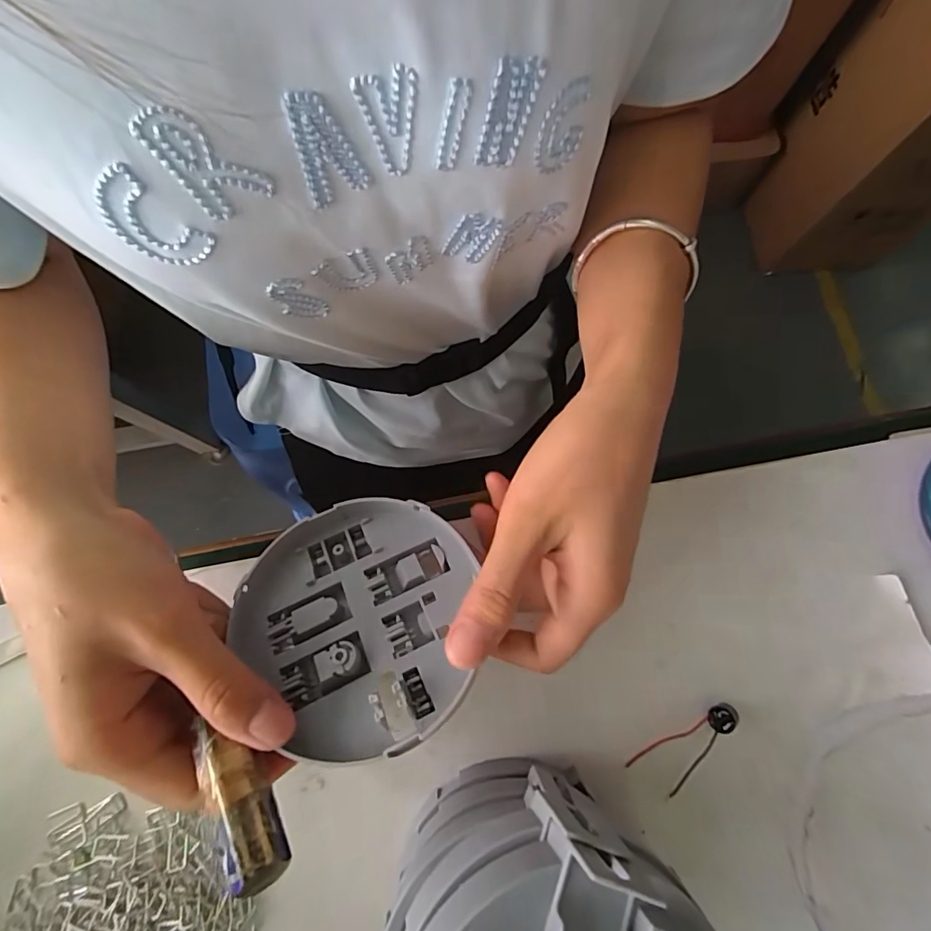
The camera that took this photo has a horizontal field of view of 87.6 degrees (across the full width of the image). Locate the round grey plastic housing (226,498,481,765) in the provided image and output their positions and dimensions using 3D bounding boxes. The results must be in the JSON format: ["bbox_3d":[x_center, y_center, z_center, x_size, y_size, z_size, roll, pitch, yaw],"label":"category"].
[{"bbox_3d":[-0.048,0.067,0.211,0.095,0.026,0.104,2,58,5],"label":"round grey plastic housing"}]

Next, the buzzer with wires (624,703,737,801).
[{"bbox_3d":[0.106,0.134,0.231,0.055,0.012,0.021,-40,79,4],"label":"buzzer with wires"}]

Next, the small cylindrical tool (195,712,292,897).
[{"bbox_3d":[-0.076,0.111,0.161,0.016,0.012,0.052,-37,62,-9],"label":"small cylindrical tool"}]

